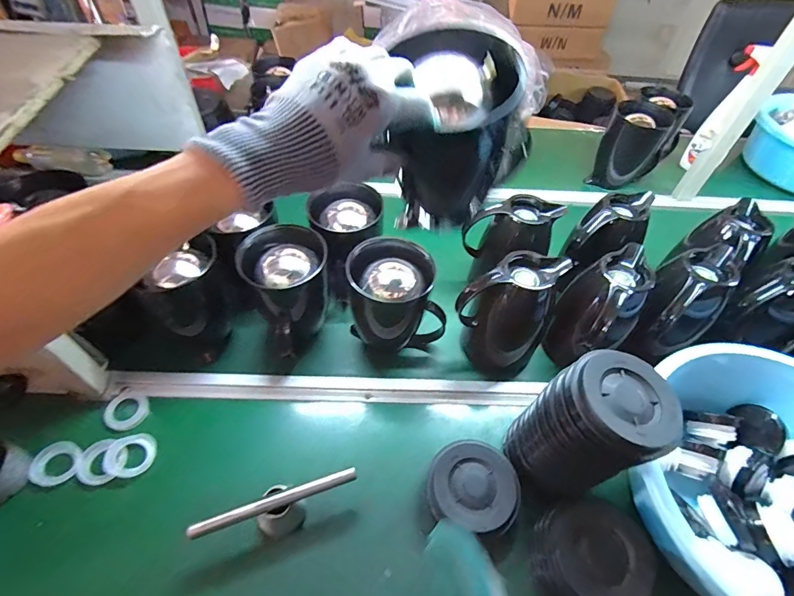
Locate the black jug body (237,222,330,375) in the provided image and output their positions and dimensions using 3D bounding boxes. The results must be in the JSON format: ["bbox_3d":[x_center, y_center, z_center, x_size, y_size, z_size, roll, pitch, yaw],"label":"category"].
[{"bbox_3d":[-0.168,0.001,0.648,0.127,0.184,0.148,-15,53,-16],"label":"black jug body"}]

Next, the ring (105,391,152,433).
[{"bbox_3d":[-0.408,0.170,0.606,0.061,0.010,0.058,2,50,-2],"label":"ring"}]

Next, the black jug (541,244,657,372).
[{"bbox_3d":[0.323,0.029,0.657,0.114,0.189,0.159,33,55,22],"label":"black jug"}]

